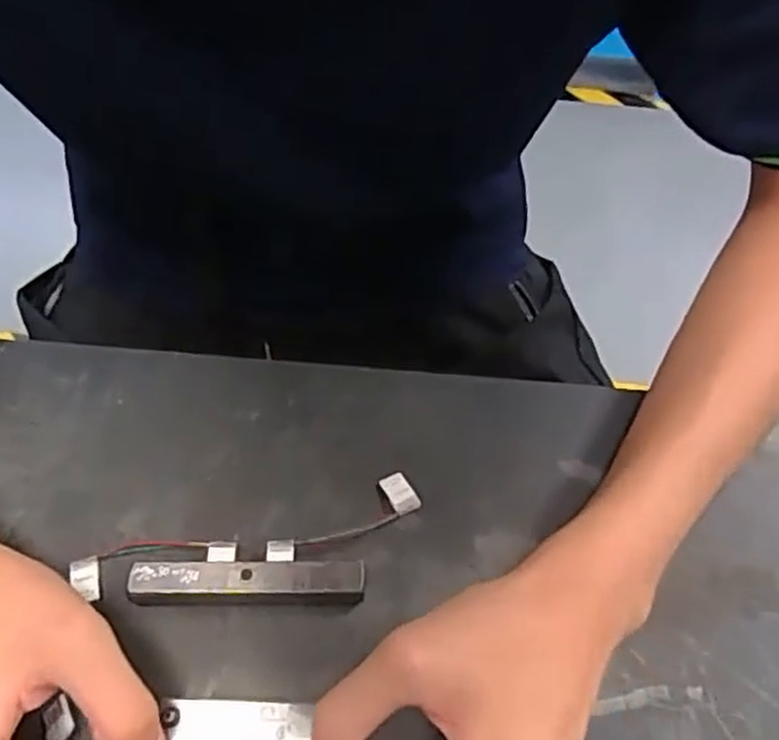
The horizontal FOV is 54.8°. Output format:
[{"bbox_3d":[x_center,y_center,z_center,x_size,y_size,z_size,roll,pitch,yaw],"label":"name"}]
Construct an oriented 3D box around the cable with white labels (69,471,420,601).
[{"bbox_3d":[-0.062,0.075,0.335,0.153,0.010,0.027,-14,62,-10],"label":"cable with white labels"}]

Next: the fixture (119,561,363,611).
[{"bbox_3d":[-0.060,0.092,0.320,0.096,0.020,0.017,0,61,-2],"label":"fixture"}]

